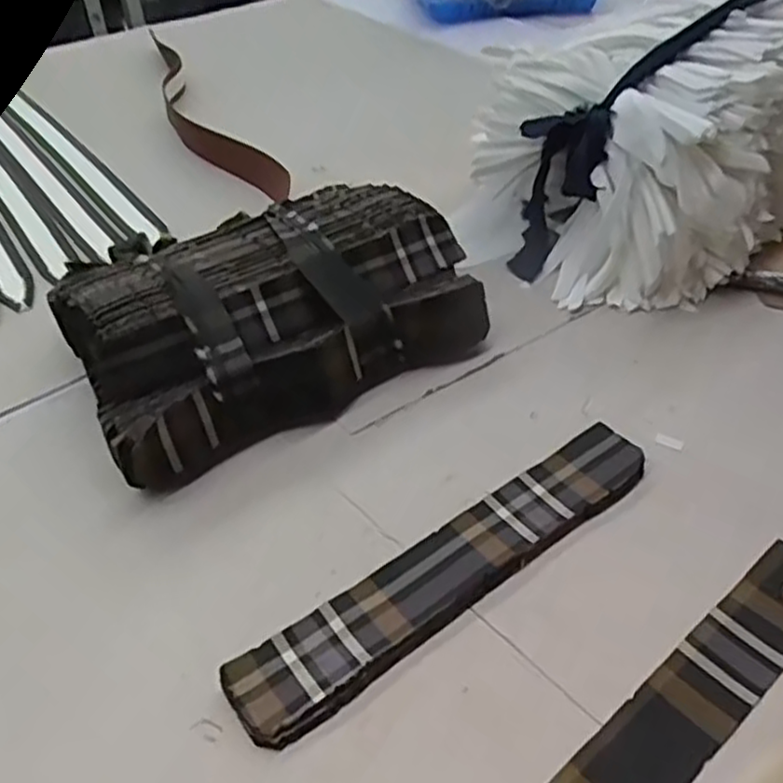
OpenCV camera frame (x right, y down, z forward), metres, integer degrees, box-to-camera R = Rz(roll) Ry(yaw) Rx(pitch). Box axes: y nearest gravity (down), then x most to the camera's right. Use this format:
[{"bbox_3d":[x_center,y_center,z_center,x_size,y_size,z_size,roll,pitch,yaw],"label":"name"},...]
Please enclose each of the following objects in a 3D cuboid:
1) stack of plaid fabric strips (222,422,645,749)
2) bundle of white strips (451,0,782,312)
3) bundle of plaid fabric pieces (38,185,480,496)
[{"bbox_3d":[0.037,0.088,0.391,0.260,0.012,0.045,-29,47,-25],"label":"stack of plaid fabric strips"},{"bbox_3d":[0.259,-0.229,0.610,0.374,0.157,0.227,-21,44,-18],"label":"bundle of white strips"},{"bbox_3d":[-0.091,-0.070,0.529,0.264,0.073,0.198,-26,46,-23],"label":"bundle of plaid fabric pieces"}]

